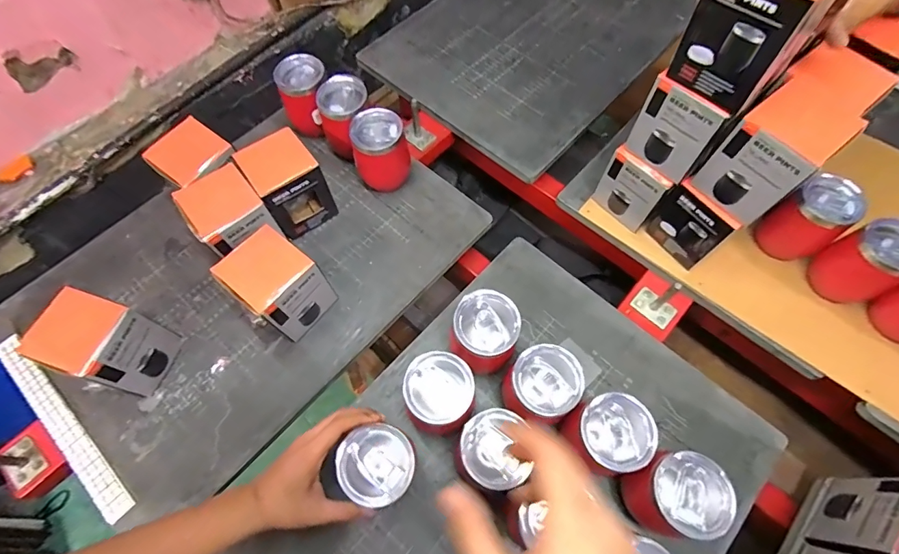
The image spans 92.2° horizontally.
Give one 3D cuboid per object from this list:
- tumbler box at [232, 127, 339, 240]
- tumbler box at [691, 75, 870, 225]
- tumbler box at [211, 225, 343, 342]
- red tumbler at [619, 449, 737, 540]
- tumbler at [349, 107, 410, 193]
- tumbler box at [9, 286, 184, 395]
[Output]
[{"bbox_3d":[-0.239,-0.140,0.646,0.097,0.138,0.095,-33,69,-13],"label":"tumbler box"},{"bbox_3d":[0.373,-0.141,0.503,0.095,0.108,0.089,-36,70,-15],"label":"tumbler box"},{"bbox_3d":[-0.226,0.015,0.582,0.090,0.133,0.090,35,71,15],"label":"tumbler box"},{"bbox_3d":[0.242,0.240,0.483,0.076,0.120,0.077,0,66,1],"label":"red tumbler"},{"bbox_3d":[-0.105,-0.186,0.674,0.079,0.118,0.077,0,65,0],"label":"tumbler"},{"bbox_3d":[-0.431,0.086,0.550,0.094,0.129,0.089,15,67,8],"label":"tumbler box"}]

